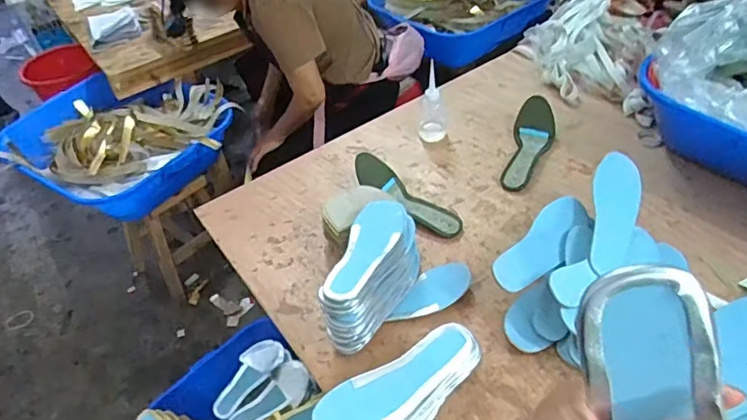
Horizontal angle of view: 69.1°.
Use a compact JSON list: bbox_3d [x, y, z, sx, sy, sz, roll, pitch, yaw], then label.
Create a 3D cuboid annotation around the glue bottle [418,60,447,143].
[{"bbox_3d":[0.130,-0.234,1.208,0.063,0.163,0.053,-3,45,4],"label":"glue bottle"}]

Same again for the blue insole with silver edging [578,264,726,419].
[{"bbox_3d":[0.152,0.139,0.298,0.075,0.237,0.028,-13,20,-6],"label":"blue insole with silver edging"}]

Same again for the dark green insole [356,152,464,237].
[{"bbox_3d":[0.066,-0.032,1.087,0.090,0.062,0.256,-34,51,-25],"label":"dark green insole"}]

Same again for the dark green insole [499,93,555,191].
[{"bbox_3d":[0.341,-0.146,1.172,0.090,0.052,0.268,10,47,16],"label":"dark green insole"}]

